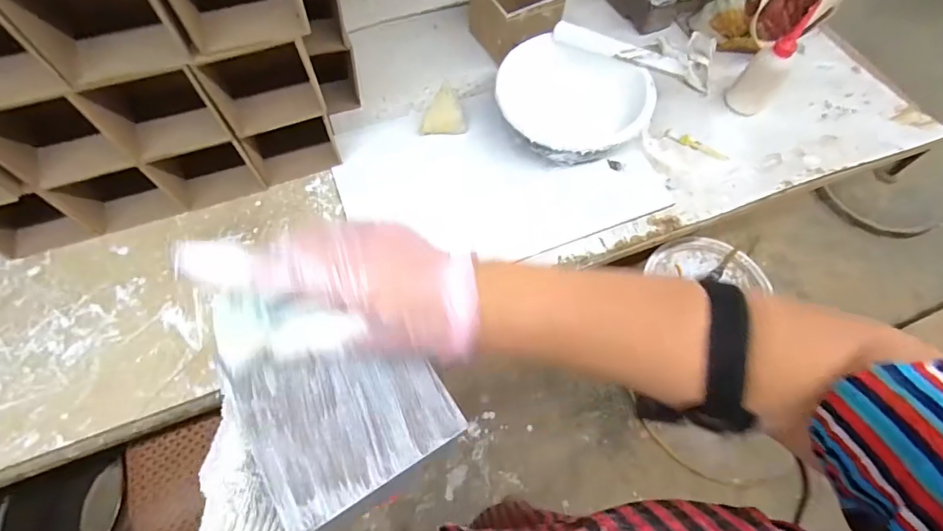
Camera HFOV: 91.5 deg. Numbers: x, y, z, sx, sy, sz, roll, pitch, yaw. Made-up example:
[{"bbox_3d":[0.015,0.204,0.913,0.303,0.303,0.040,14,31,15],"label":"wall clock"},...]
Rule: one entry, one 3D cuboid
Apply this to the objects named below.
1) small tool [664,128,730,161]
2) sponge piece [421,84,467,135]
[{"bbox_3d":[0.359,-0.191,0.733,0.104,0.015,0.023,23,62,11],"label":"small tool"},{"bbox_3d":[-0.043,-0.235,0.702,0.070,0.045,0.054,3,60,0],"label":"sponge piece"}]

